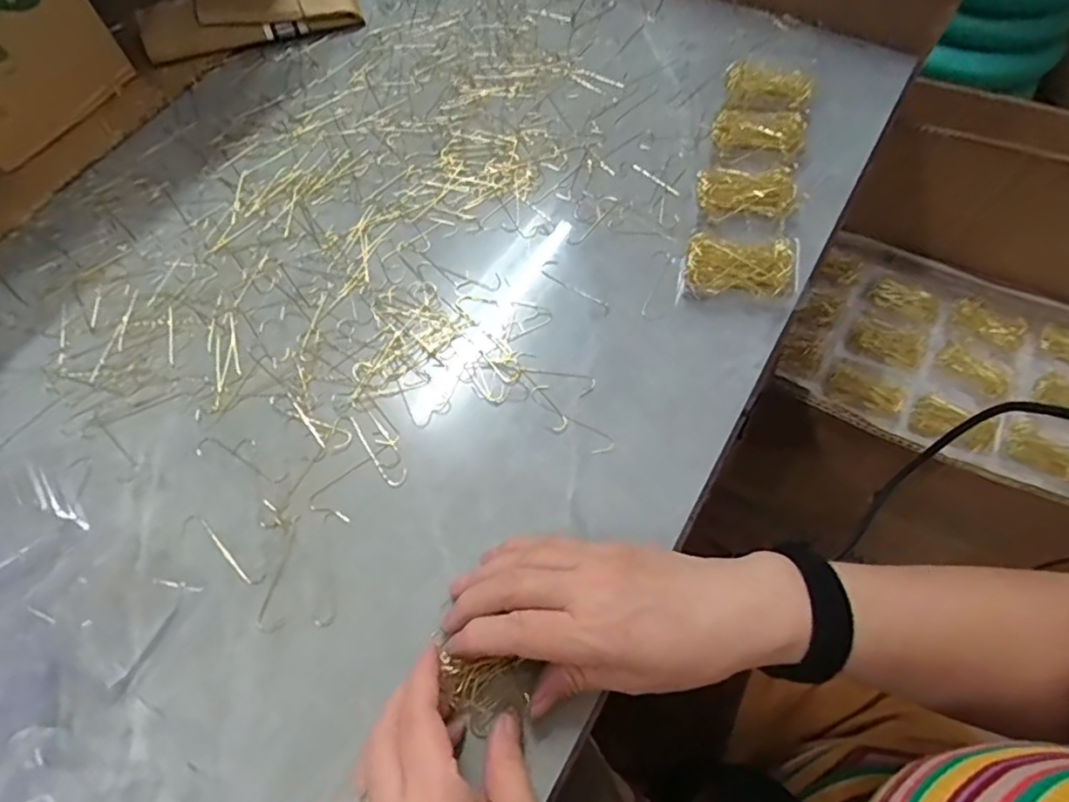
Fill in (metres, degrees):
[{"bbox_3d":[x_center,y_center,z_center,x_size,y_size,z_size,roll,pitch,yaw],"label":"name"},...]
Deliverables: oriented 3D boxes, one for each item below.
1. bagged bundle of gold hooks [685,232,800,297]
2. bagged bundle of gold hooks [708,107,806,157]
[{"bbox_3d":[0.144,-0.093,0.432,0.074,0.026,0.043,7,61,5],"label":"bagged bundle of gold hooks"},{"bbox_3d":[0.181,-0.220,0.501,0.070,0.020,0.040,17,62,10],"label":"bagged bundle of gold hooks"}]

